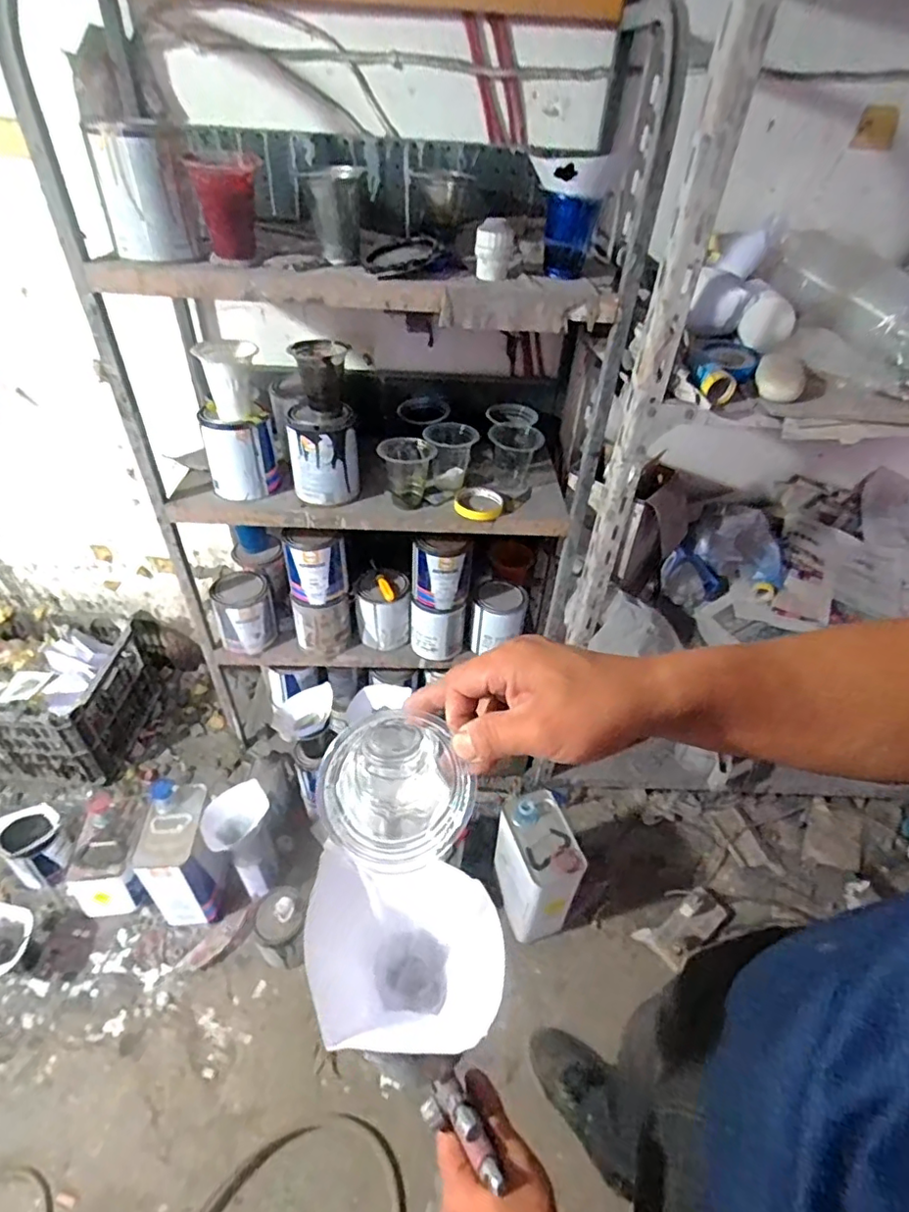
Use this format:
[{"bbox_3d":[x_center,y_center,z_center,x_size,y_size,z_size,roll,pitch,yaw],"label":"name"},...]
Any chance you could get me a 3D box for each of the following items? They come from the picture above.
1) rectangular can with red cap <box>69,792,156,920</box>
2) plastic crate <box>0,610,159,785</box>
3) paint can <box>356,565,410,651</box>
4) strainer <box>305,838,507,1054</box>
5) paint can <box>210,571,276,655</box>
[{"bbox_3d":[-0.696,0.513,1.184,0.117,0.171,0.185,2,42,-3],"label":"rectangular can with red cap"},{"bbox_3d":[-1.055,0.208,1.396,0.523,0.234,0.353,3,41,-2],"label":"plastic crate"},{"bbox_3d":[-0.136,0.000,1.140,0.098,0.139,0.093,2,41,-2],"label":"paint can"},{"bbox_3d":[-0.032,0.216,0.350,0.112,0.081,0.099,5,40,1],"label":"strainer"},{"bbox_3d":[-0.402,0.014,1.100,0.101,0.124,0.101,2,41,-2],"label":"paint can"}]

